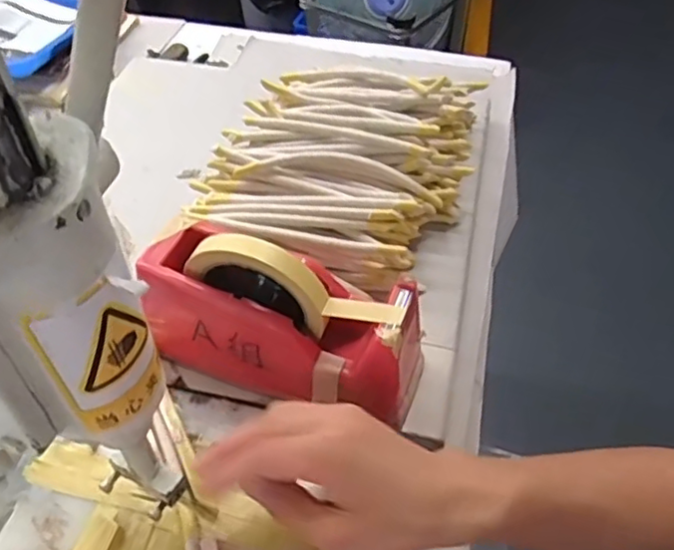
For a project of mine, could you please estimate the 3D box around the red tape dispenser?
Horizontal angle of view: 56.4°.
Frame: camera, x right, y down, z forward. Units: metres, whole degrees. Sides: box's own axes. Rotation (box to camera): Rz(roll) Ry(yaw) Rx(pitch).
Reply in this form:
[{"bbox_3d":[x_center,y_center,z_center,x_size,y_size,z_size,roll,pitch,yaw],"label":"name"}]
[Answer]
[{"bbox_3d":[-0.037,0.025,0.448,0.201,0.117,0.075,17,49,14],"label":"red tape dispenser"}]

